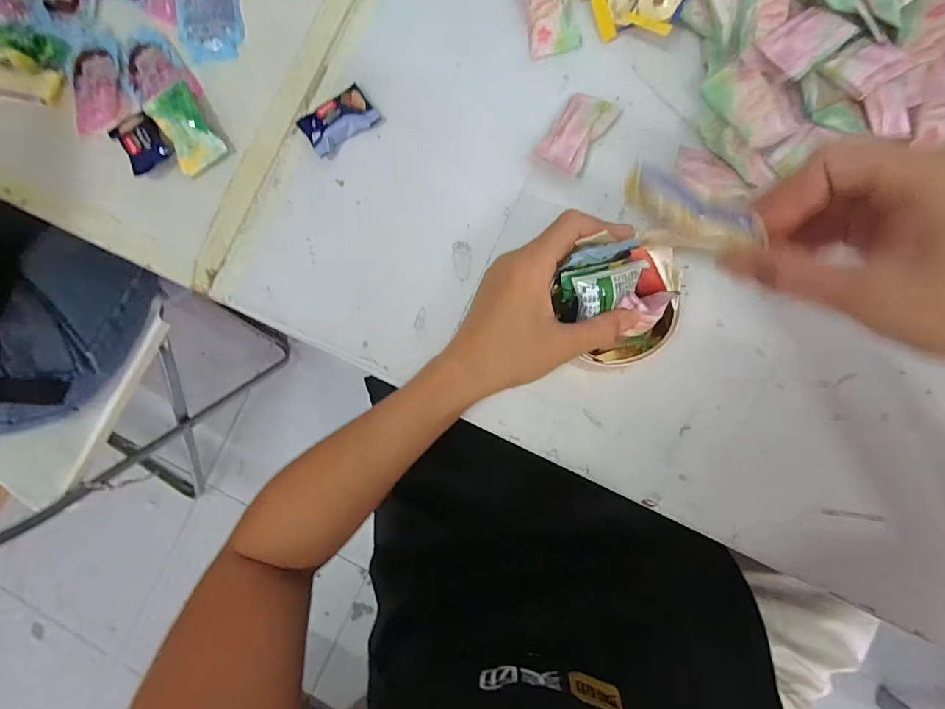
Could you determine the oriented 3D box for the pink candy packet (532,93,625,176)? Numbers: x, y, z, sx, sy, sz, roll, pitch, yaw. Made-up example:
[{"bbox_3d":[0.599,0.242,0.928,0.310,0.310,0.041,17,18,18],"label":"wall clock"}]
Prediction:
[{"bbox_3d":[0.077,-0.163,0.335,0.036,0.014,0.064,34,89,7],"label":"pink candy packet"}]

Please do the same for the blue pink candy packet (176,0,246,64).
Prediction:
[{"bbox_3d":[-0.215,-0.281,0.370,0.052,0.009,0.080,-8,84,5],"label":"blue pink candy packet"}]

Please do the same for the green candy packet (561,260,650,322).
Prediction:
[{"bbox_3d":[0.080,-0.040,0.271,0.048,0.014,0.027,-14,84,4],"label":"green candy packet"}]

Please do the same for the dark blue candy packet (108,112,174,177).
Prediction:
[{"bbox_3d":[-0.264,-0.170,0.361,0.034,0.007,0.048,-34,83,2],"label":"dark blue candy packet"}]

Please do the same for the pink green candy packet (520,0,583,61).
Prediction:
[{"bbox_3d":[0.057,-0.260,0.344,0.036,0.015,0.064,-14,84,4],"label":"pink green candy packet"}]

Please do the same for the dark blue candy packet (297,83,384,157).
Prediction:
[{"bbox_3d":[-0.103,-0.180,0.348,0.055,0.015,0.033,-36,83,1],"label":"dark blue candy packet"}]

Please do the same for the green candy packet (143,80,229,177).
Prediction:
[{"bbox_3d":[-0.230,-0.180,0.361,0.038,0.014,0.073,-34,83,2],"label":"green candy packet"}]

